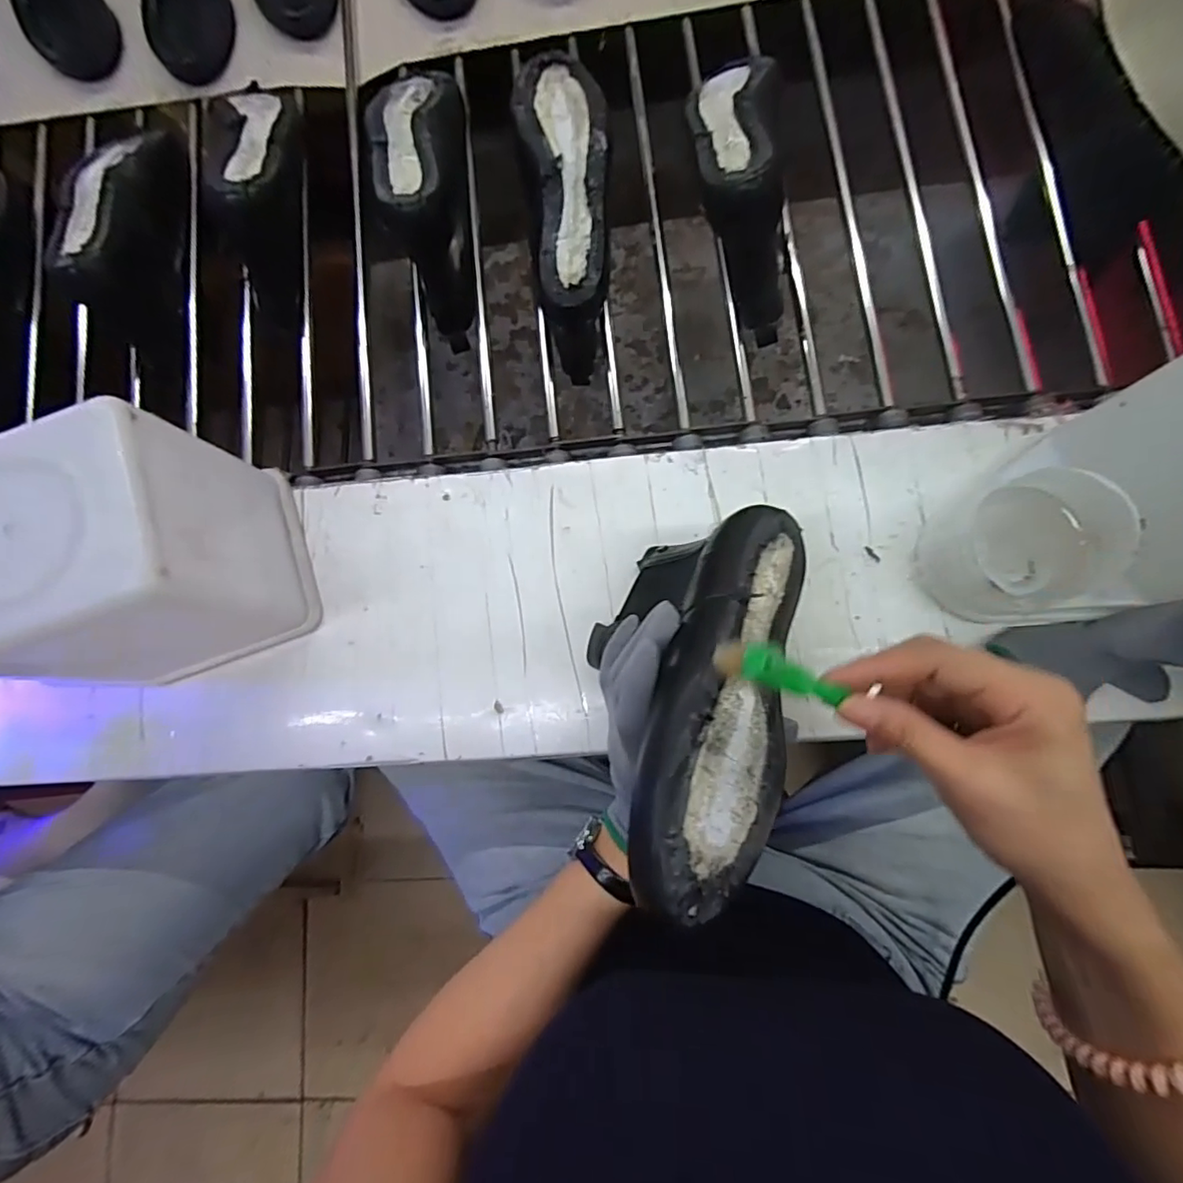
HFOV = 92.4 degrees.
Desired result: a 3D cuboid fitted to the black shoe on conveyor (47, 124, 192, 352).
[{"bbox_3d":[-0.444,-0.359,0.529,0.079,0.084,0.237,-1,82,5],"label":"black shoe on conveyor"}]

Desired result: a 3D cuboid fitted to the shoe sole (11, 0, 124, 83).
[{"bbox_3d":[-0.582,-0.644,0.604,0.084,0.027,0.230,-33,80,0],"label":"shoe sole"}]

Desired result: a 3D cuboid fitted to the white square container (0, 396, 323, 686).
[{"bbox_3d":[-0.309,-0.017,0.391,0.149,0.171,0.127,-24,80,2],"label":"white square container"}]

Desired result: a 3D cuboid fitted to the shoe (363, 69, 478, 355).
[{"bbox_3d":[-0.155,-0.363,0.509,0.074,0.094,0.233,-5,82,4],"label":"shoe"}]

